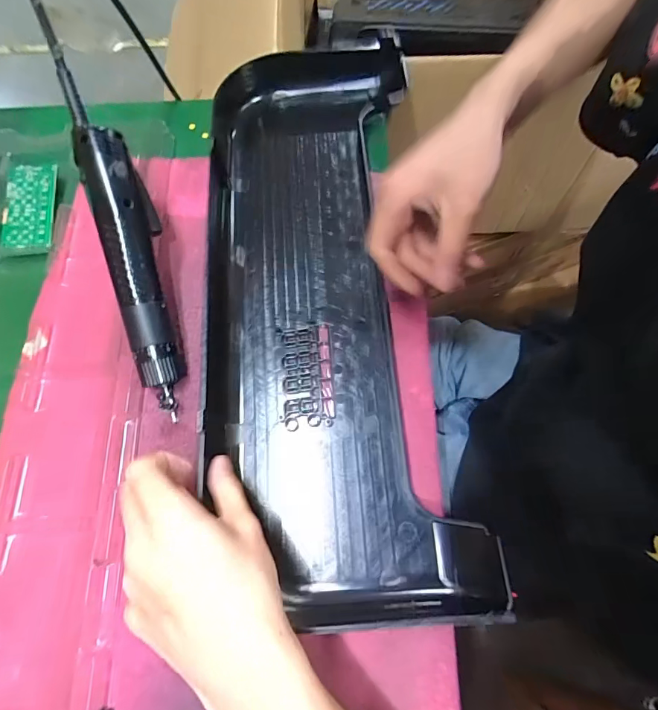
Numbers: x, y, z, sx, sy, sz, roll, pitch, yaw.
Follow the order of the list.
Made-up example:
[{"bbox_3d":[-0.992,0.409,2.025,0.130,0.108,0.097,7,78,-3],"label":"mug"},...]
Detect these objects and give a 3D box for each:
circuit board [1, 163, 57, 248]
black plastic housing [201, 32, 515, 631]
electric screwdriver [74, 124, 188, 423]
[{"bbox_3d":[-0.293,-0.147,0.411,0.050,0.007,0.095,-9,70,-1],"label":"circuit board"},{"bbox_3d":[-0.012,-0.054,0.346,0.188,0.047,0.488,-8,69,-1],"label":"black plastic housing"},{"bbox_3d":[-0.147,-0.064,0.331,0.038,0.034,0.214,-13,94,-3],"label":"electric screwdriver"}]

